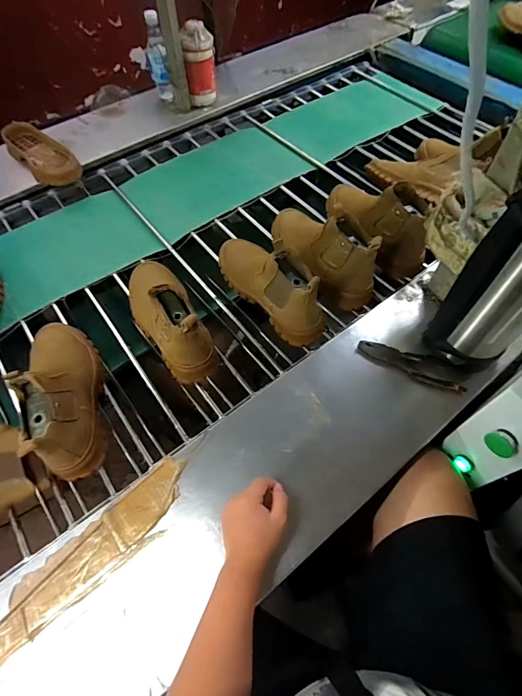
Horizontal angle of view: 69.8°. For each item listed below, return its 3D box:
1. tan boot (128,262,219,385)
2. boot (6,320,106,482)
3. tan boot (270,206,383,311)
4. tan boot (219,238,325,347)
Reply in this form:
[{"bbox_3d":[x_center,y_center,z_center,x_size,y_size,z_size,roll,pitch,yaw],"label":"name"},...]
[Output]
[{"bbox_3d":[-0.183,-0.080,0.692,0.119,0.142,0.281,-23,63,-12],"label":"tan boot"},{"bbox_3d":[-0.327,0.050,0.605,0.091,0.135,0.276,-22,63,-11],"label":"boot"},{"bbox_3d":[0.127,-0.225,0.782,0.089,0.146,0.294,-30,64,-15],"label":"tan boot"},{"bbox_3d":[0.012,-0.140,0.730,0.092,0.159,0.280,-29,64,-15],"label":"tan boot"}]

